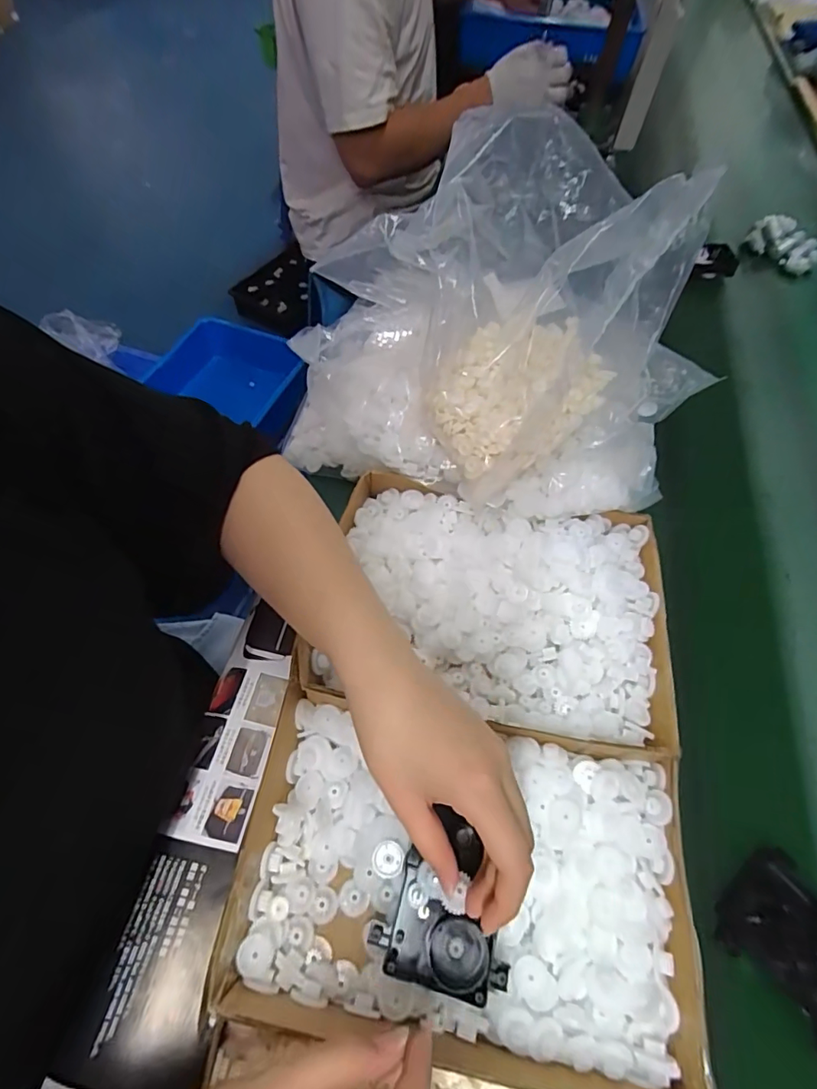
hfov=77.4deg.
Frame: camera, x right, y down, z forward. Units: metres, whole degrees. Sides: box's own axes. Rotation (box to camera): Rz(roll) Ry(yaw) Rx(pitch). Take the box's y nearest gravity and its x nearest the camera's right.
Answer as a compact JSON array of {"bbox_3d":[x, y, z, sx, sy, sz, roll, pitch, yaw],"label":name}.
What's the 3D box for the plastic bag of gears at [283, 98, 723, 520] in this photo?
[{"bbox_3d":[0.080,-0.187,0.441,0.343,0.201,0.233,22,59,9],"label":"plastic bag of gears"}]

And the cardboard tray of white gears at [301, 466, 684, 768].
[{"bbox_3d":[0.069,0.049,0.425,0.277,0.048,0.199,10,57,3],"label":"cardboard tray of white gears"}]

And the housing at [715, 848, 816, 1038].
[{"bbox_3d":[0.263,0.270,0.335,0.074,0.032,0.097,-29,64,-21],"label":"housing"}]

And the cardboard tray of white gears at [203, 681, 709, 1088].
[{"bbox_3d":[0.032,0.206,0.325,0.271,0.044,0.176,10,57,3],"label":"cardboard tray of white gears"}]

